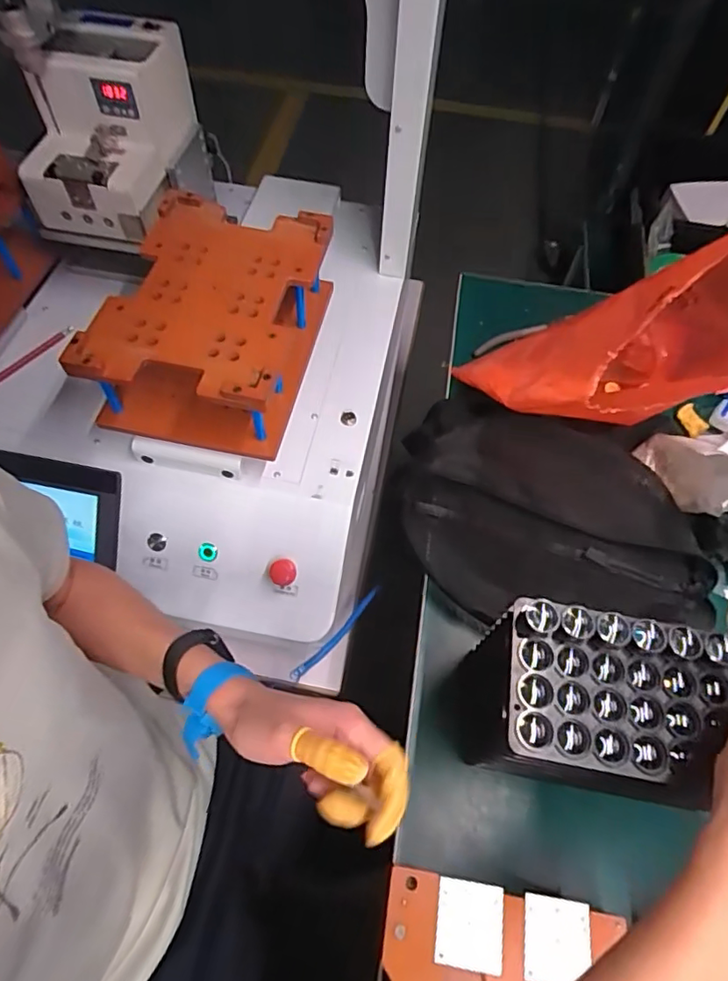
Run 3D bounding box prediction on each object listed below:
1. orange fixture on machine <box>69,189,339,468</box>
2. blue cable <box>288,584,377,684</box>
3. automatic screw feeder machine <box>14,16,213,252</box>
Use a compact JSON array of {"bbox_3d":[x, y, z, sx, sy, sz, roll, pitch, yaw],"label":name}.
[{"bbox_3d":[-0.157,-0.183,0.600,0.186,0.101,0.265,12,60,4],"label":"orange fixture on machine"},{"bbox_3d":[-0.032,0.174,0.669,0.145,0.004,0.015,-43,103,-15],"label":"blue cable"},{"bbox_3d":[-0.291,-0.411,0.641,0.154,0.159,0.184,9,60,2],"label":"automatic screw feeder machine"}]

